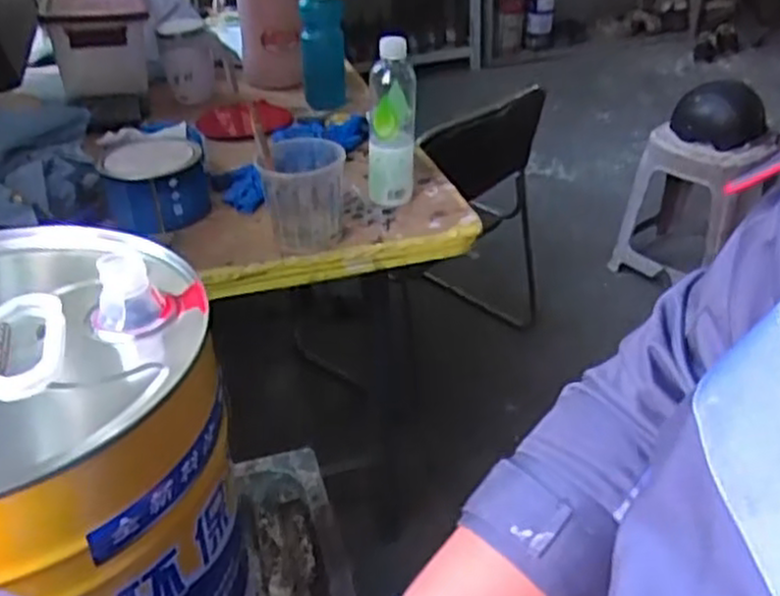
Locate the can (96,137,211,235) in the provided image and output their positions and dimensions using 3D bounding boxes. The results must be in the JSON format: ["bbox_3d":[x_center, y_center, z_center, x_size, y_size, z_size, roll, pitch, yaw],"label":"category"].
[{"bbox_3d":[-0.318,-0.161,1.027,0.134,0.080,0.124,-11,36,-11],"label":"can"}]

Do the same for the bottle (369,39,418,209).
[{"bbox_3d":[0.003,-0.233,0.999,0.060,0.218,0.062,1,35,6],"label":"bottle"}]

